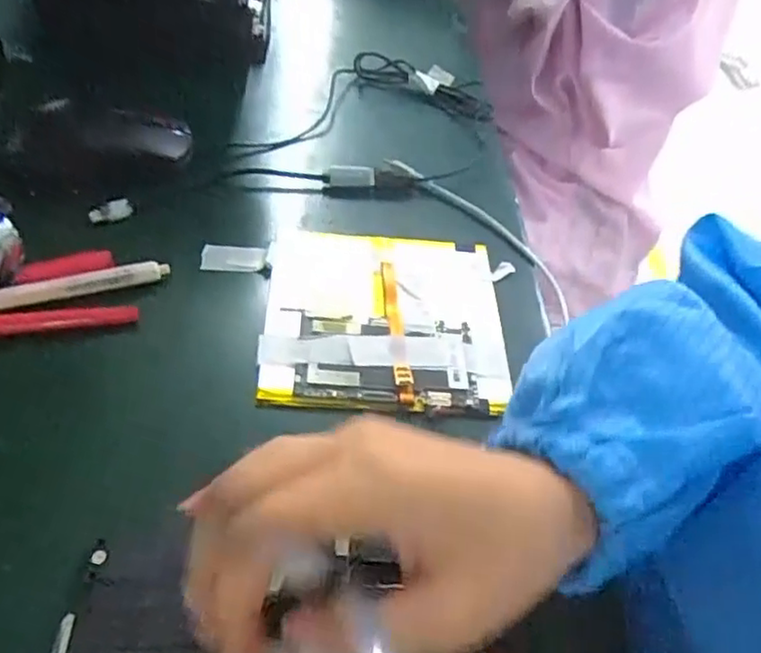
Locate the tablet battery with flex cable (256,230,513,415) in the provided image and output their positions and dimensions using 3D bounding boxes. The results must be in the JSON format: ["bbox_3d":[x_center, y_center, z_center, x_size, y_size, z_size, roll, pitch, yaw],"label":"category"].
[{"bbox_3d":[0.002,-0.008,0.366,0.128,0.009,0.126,4,49,-5],"label":"tablet battery with flex cable"}]

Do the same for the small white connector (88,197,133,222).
[{"bbox_3d":[-0.161,-0.069,0.394,0.024,0.008,0.012,-14,53,-19],"label":"small white connector"}]

